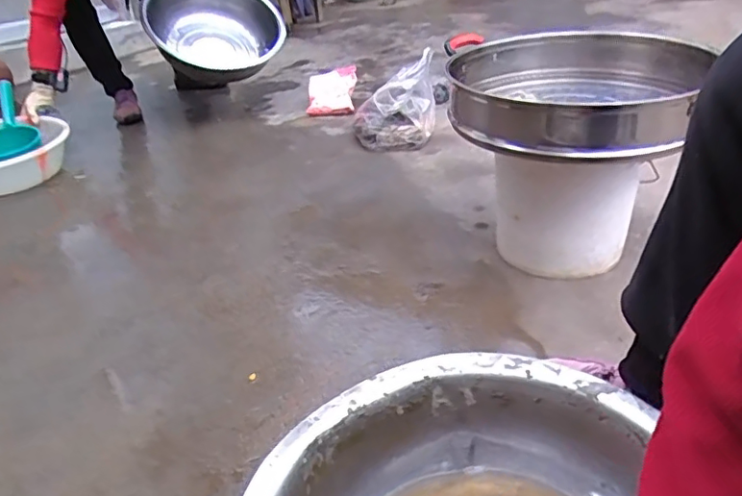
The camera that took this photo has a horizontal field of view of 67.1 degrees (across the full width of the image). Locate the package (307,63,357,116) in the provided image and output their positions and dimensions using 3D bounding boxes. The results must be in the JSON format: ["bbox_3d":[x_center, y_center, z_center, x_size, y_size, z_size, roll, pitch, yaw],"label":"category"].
[{"bbox_3d":[-0.130,-0.523,1.878,0.146,0.111,0.192,-1,30,7],"label":"package"}]

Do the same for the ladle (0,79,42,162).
[{"bbox_3d":[-0.995,-0.316,1.504,0.163,0.189,0.245,-19,33,-24],"label":"ladle"}]

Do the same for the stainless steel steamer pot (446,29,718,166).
[{"bbox_3d":[0.311,-0.252,0.903,0.371,0.109,0.355,-3,30,2],"label":"stainless steel steamer pot"}]

